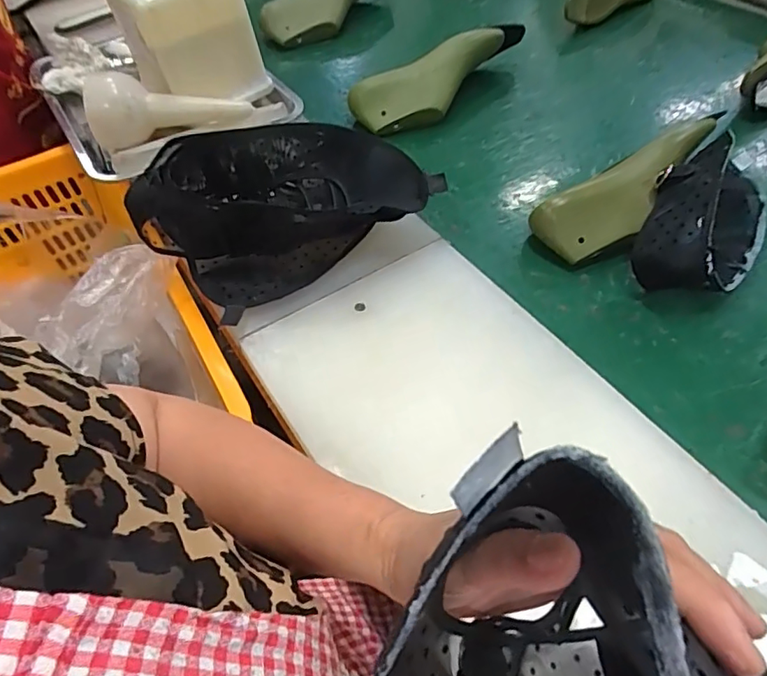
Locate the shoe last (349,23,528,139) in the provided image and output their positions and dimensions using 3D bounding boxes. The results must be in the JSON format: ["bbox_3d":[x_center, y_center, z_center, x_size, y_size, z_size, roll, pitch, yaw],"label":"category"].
[{"bbox_3d":[0.096,-0.396,0.826,0.300,0.087,0.098,-27,57,-15],"label":"shoe last"}]

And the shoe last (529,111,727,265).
[{"bbox_3d":[0.303,-0.165,0.638,0.269,0.078,0.079,-24,56,-13],"label":"shoe last"}]

